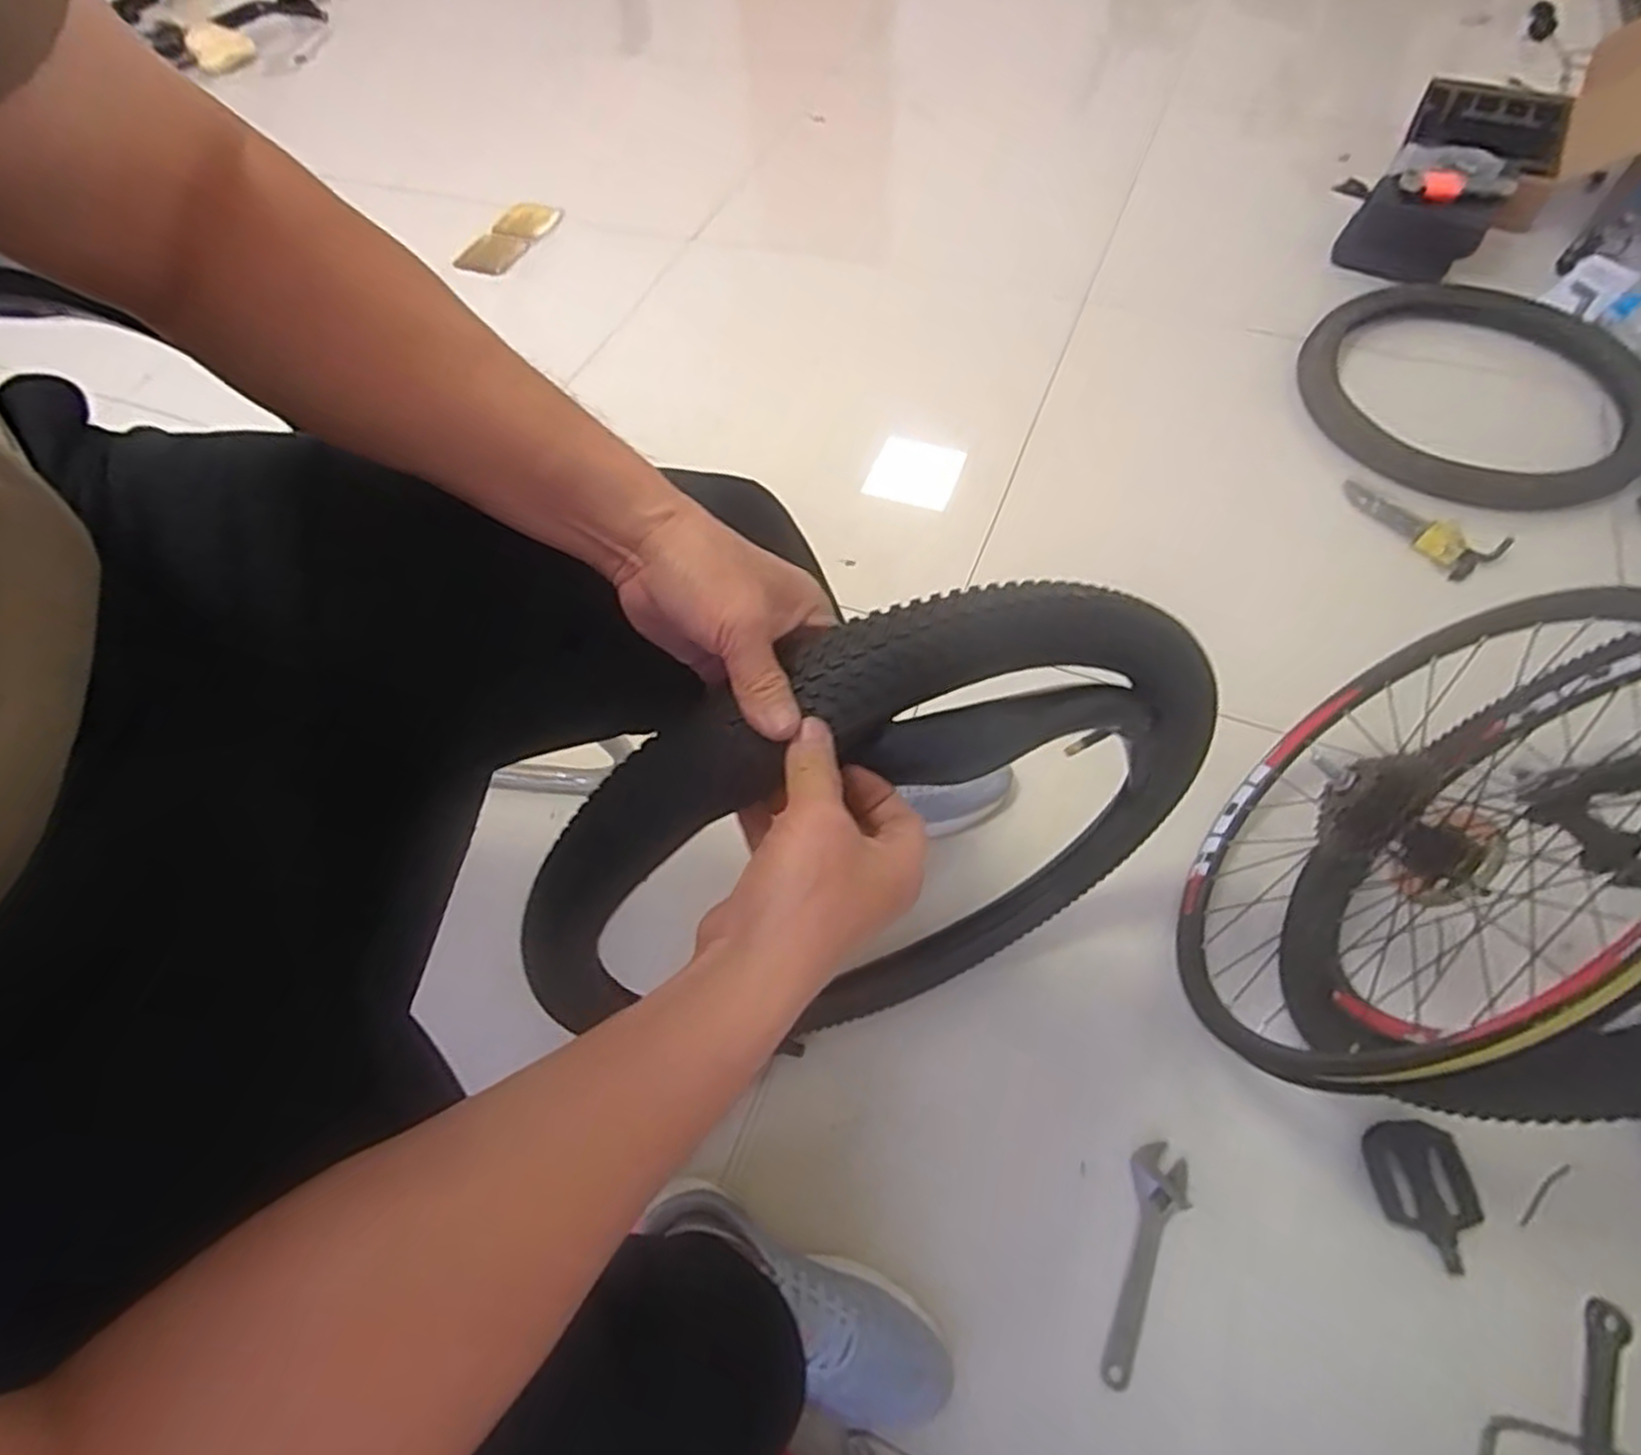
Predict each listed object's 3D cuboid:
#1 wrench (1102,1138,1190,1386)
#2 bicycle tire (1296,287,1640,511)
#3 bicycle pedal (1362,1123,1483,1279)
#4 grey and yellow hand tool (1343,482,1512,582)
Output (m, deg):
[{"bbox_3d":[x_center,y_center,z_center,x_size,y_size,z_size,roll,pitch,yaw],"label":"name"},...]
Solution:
[{"bbox_3d":[0.283,0.465,0.672,0.047,0.010,0.186,18,62,14],"label":"wrench"},{"bbox_3d":[1.005,-0.531,1.184,0.485,0.041,0.506,-40,64,-18],"label":"bicycle tire"},{"bbox_3d":[0.530,0.407,0.677,0.077,0.023,0.111,-4,59,2],"label":"bicycle pedal"},{"bbox_3d":[0.836,-0.285,1.084,0.082,0.028,0.206,-35,63,-16],"label":"grey and yellow hand tool"}]

